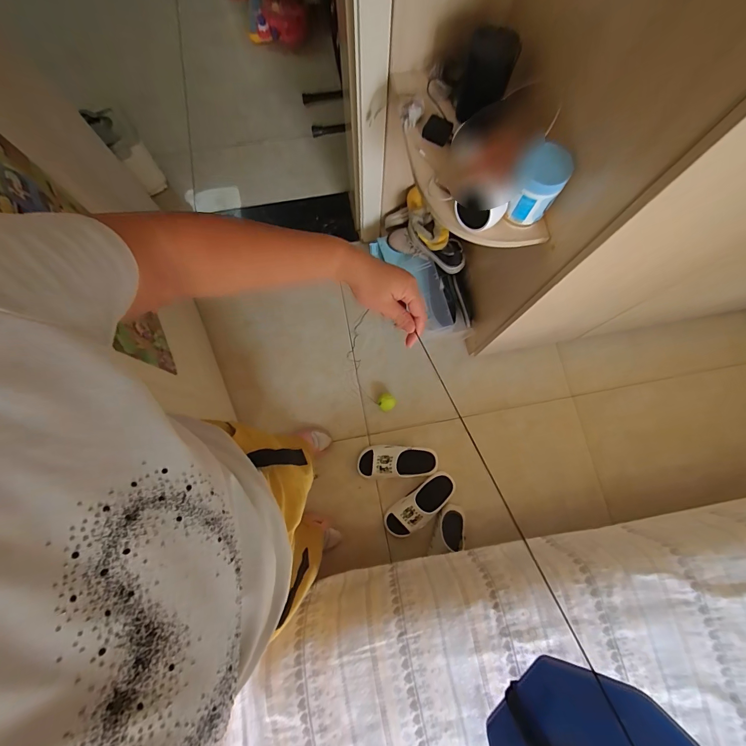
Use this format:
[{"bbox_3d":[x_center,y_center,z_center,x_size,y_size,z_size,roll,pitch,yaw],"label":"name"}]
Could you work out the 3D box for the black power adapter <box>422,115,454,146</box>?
[{"bbox_3d":[0.145,-0.537,0.784,0.060,0.031,0.040,32,79,6],"label":"black power adapter"}]

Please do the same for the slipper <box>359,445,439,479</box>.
[{"bbox_3d":[0.087,0.309,1.236,0.274,0.075,0.111,-3,77,-2],"label":"slipper"}]

